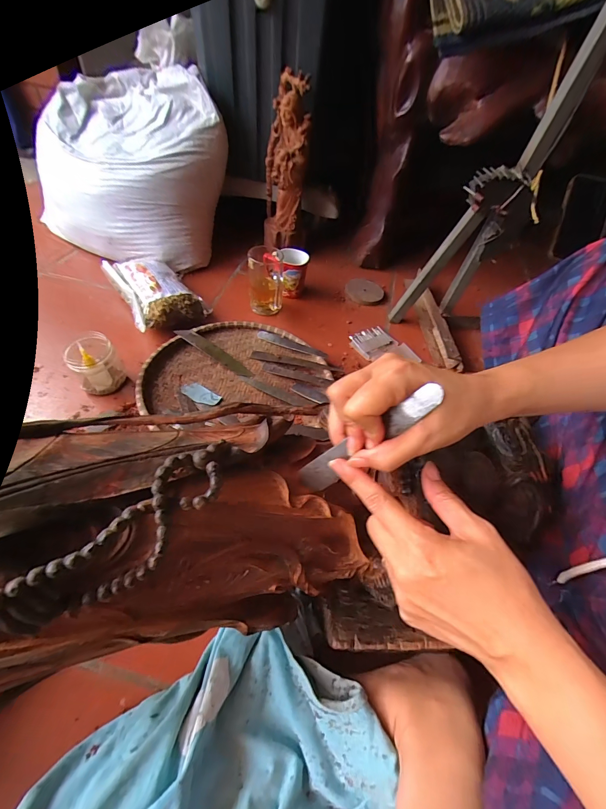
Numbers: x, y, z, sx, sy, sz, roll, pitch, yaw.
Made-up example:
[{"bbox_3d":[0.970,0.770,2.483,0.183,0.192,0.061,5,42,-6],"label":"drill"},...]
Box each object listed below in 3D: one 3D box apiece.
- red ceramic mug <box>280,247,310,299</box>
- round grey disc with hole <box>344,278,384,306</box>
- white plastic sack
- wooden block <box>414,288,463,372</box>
[{"bbox_3d":[-0.023,-0.314,0.831,0.066,0.093,0.076,8,49,-2],"label":"red ceramic mug"},{"bbox_3d":[0.158,-0.294,0.887,0.096,0.014,0.106,-8,51,-15],"label":"round grey disc with hole"},{"bbox_3d":[-0.399,-0.569,0.846,0.391,0.299,0.374,34,53,20],"label":"white plastic sack"},{"bbox_3d":[0.297,-0.170,0.774,0.032,0.059,0.237,0,50,-8],"label":"wooden block"}]

